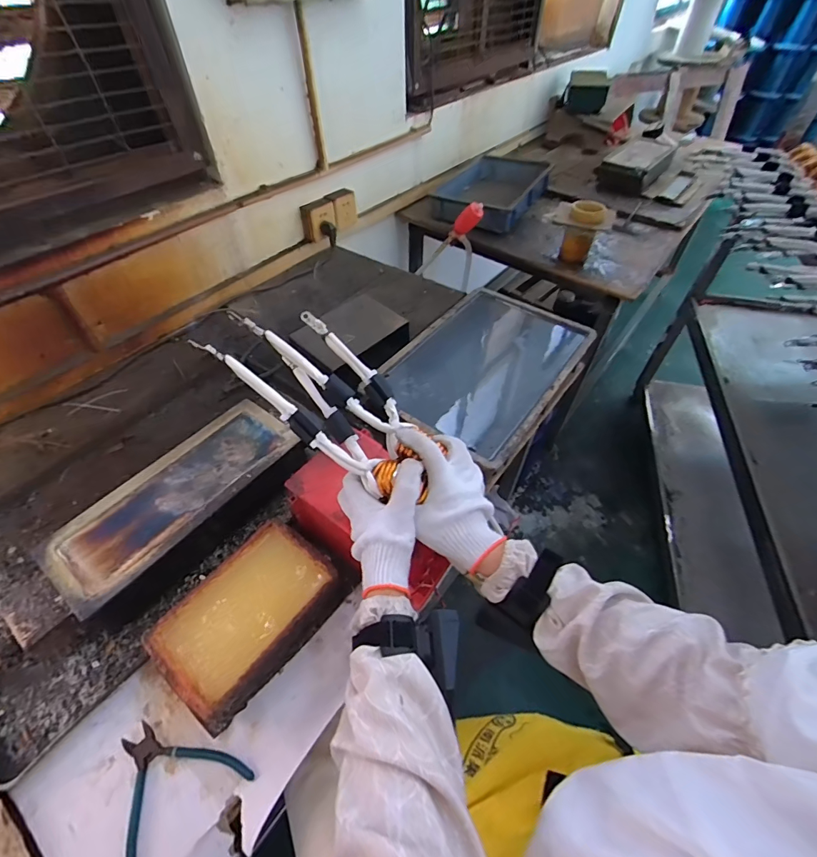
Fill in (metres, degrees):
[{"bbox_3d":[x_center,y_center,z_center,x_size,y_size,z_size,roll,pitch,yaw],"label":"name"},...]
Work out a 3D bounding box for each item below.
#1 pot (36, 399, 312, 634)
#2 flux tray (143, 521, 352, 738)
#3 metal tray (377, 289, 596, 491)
[{"bbox_3d":[-0.319,0.111,0.608,0.163,0.092,0.341,31,56,23],"label":"pot"},{"bbox_3d":[-0.202,0.239,0.524,0.139,0.071,0.208,32,56,23],"label":"flux tray"},{"bbox_3d":[0.148,-0.125,0.797,0.299,0.046,0.450,32,57,24],"label":"metal tray"}]

